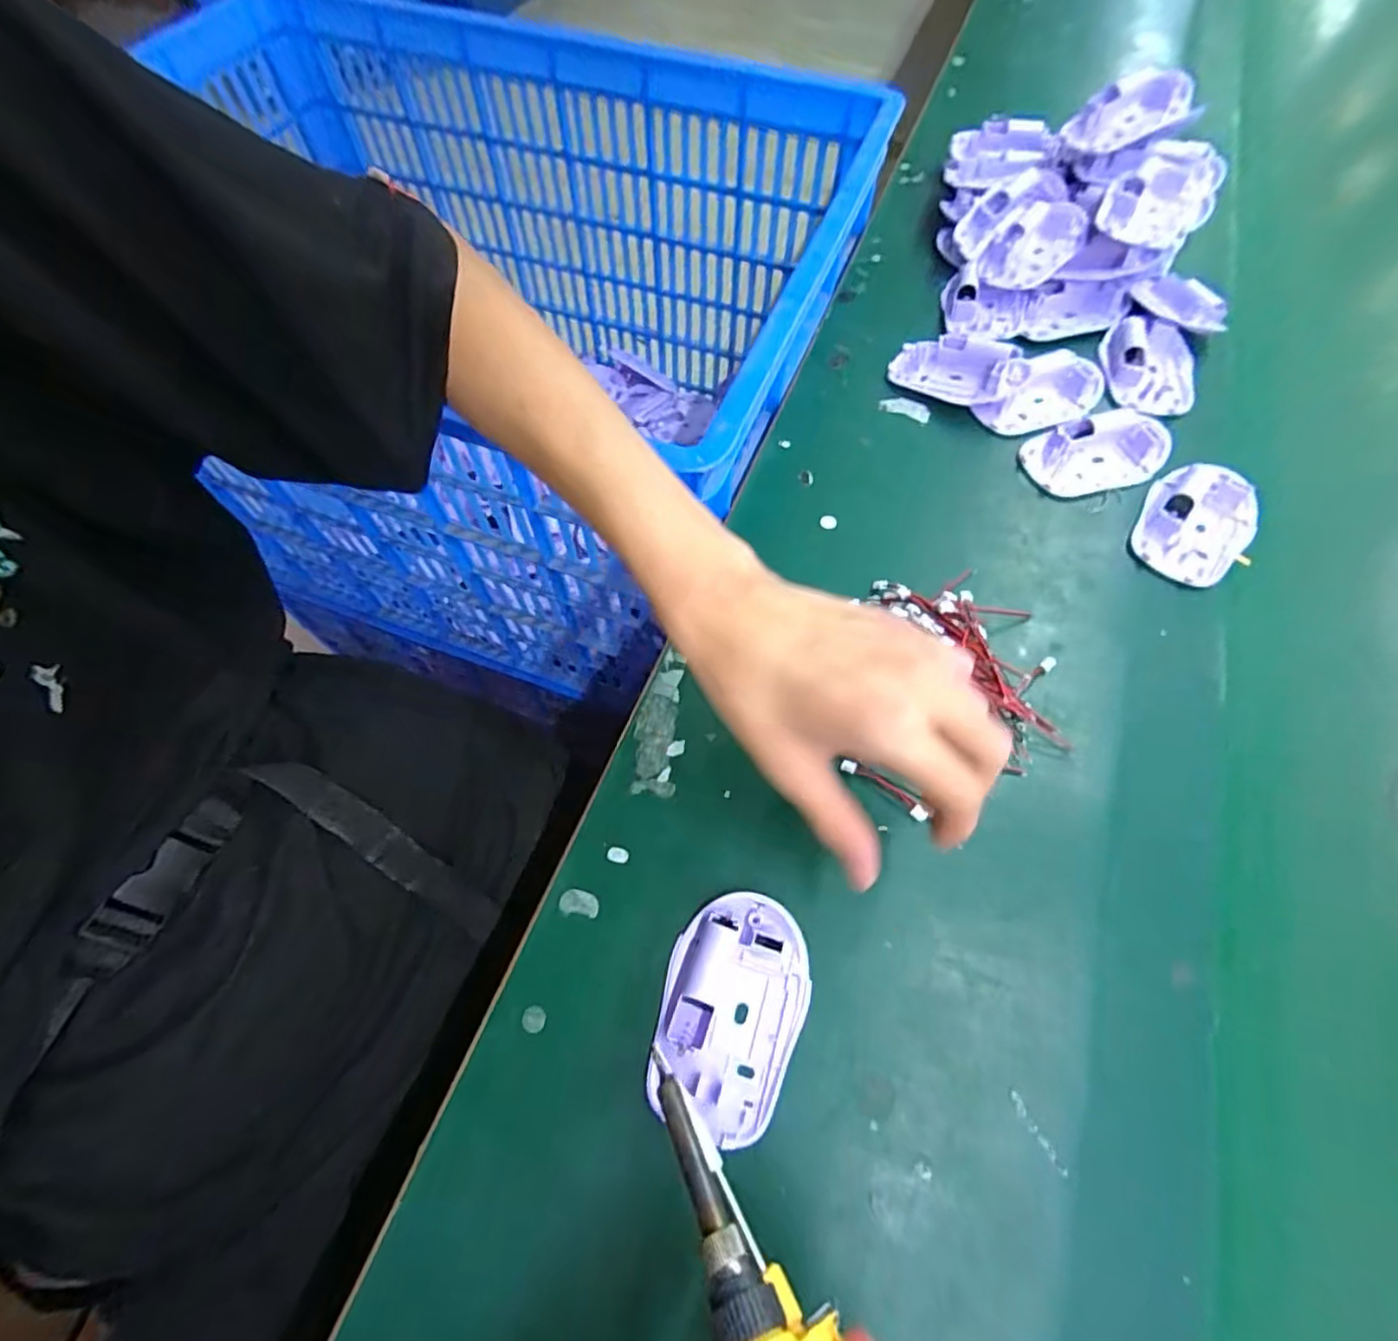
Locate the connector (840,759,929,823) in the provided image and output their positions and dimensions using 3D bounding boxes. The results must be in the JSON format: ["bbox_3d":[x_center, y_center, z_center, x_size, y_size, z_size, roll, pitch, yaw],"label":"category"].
[{"bbox_3d":[0.097,0.062,0.329,0.046,0.004,0.009,34,69,17],"label":"connector"}]

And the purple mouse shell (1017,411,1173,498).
[{"bbox_3d":[0.269,-0.148,0.427,0.094,0.018,0.050,-10,63,-3],"label":"purple mouse shell"}]

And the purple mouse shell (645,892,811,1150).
[{"bbox_3d":[0.015,0.150,0.280,0.061,0.018,0.094,12,64,8],"label":"purple mouse shell"}]

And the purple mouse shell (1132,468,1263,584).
[{"bbox_3d":[0.314,-0.094,0.399,0.089,0.018,0.063,-41,69,-17],"label":"purple mouse shell"}]

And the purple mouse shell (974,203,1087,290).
[{"bbox_3d":[0.265,-0.334,0.499,0.085,0.020,0.054,-45,80,1],"label":"purple mouse shell"}]

